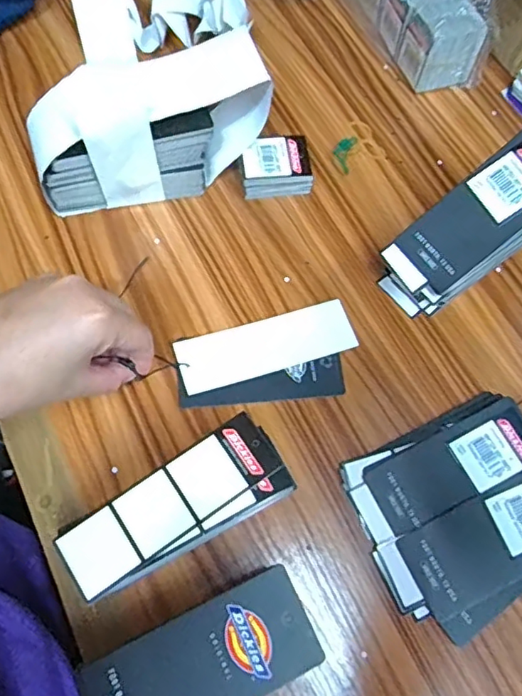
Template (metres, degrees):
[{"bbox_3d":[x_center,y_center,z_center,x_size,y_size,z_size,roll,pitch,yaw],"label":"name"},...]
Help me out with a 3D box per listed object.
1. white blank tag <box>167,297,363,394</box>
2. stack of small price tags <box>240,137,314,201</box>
[{"bbox_3d":[0.004,-0.001,0.376,0.119,0.004,0.038,-15,71,-11],"label":"white blank tag"},{"bbox_3d":[0.010,-0.133,0.417,0.050,0.029,0.037,-8,68,-6],"label":"stack of small price tags"}]

